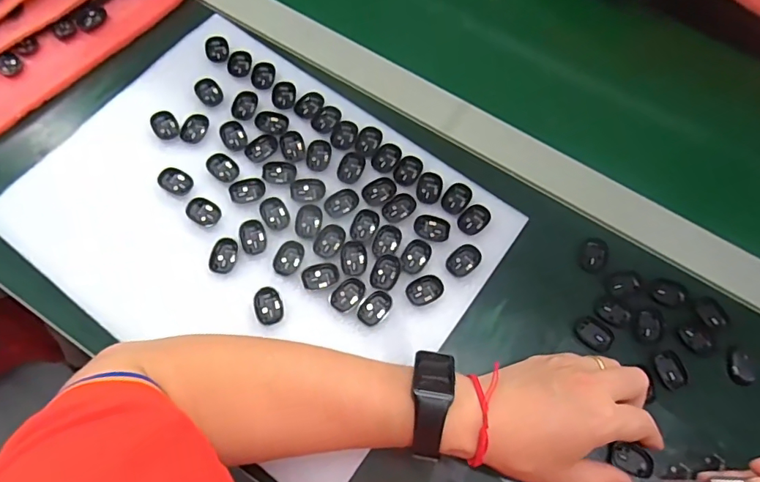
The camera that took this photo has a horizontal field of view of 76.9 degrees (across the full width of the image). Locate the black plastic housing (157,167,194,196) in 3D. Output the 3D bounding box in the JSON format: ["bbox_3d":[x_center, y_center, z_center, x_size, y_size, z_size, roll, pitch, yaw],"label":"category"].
[{"bbox_3d":[-0.161,-0.048,0.379,0.026,0.006,0.020,25,70,8],"label":"black plastic housing"}]

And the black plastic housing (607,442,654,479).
[{"bbox_3d":[0.171,0.148,0.324,0.031,0.004,0.018,21,73,7],"label":"black plastic housing"}]

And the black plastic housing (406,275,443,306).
[{"bbox_3d":[0.033,0.036,0.354,0.028,0.004,0.020,-17,70,-8],"label":"black plastic housing"}]

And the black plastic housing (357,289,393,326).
[{"bbox_3d":[-0.003,0.048,0.348,0.027,0.005,0.019,-40,75,-16],"label":"black plastic housing"}]

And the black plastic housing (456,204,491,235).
[{"bbox_3d":[0.073,-0.018,0.375,0.021,0.004,0.026,40,72,13],"label":"black plastic housing"}]

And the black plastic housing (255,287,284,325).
[{"bbox_3d":[-0.081,0.046,0.347,0.019,0.005,0.026,-14,70,-7],"label":"black plastic housing"}]

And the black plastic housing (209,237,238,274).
[{"bbox_3d":[-0.117,0.011,0.359,0.018,0.007,0.027,13,68,3],"label":"black plastic housing"}]

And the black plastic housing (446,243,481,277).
[{"bbox_3d":[0.064,0.014,0.363,0.028,0.005,0.020,-41,75,-16],"label":"black plastic housing"}]

